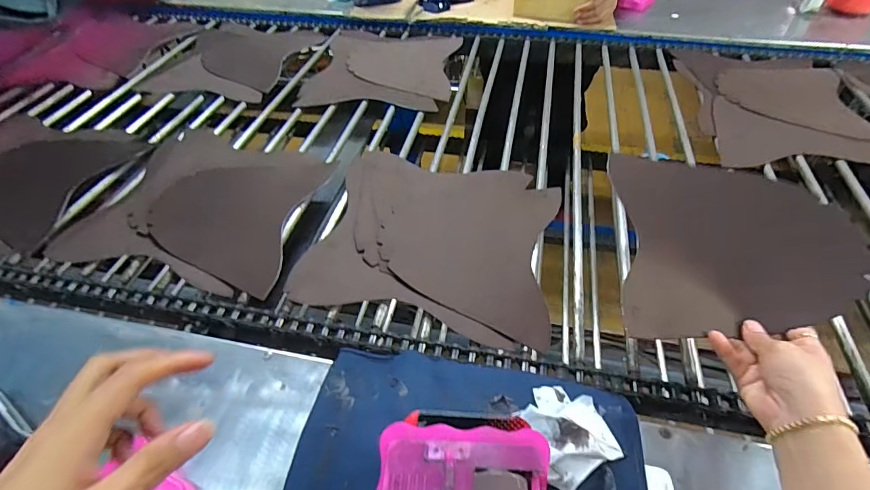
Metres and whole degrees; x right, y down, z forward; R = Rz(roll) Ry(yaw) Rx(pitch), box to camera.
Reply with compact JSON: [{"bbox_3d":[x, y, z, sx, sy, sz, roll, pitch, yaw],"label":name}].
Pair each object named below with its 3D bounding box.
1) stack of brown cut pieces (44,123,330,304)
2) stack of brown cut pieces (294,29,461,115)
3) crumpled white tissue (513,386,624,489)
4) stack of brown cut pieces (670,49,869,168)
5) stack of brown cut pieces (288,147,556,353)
[{"bbox_3d":[-0.336,-0.071,0.656,0.309,0.020,0.299,9,50,10],"label":"stack of brown cut pieces"},{"bbox_3d":[-0.104,-0.392,0.931,0.287,0.024,0.326,5,49,7],"label":"stack of brown cut pieces"},{"bbox_3d":[0.115,0.158,0.386,0.084,0.047,0.084,-24,52,-18],"label":"crumpled white tissue"},{"bbox_3d":[0.620,-0.271,0.803,0.275,0.013,0.387,5,49,7],"label":"stack of brown cut pieces"},{"bbox_3d":[0.002,-0.018,0.605,0.312,0.017,0.296,9,50,10],"label":"stack of brown cut pieces"}]

